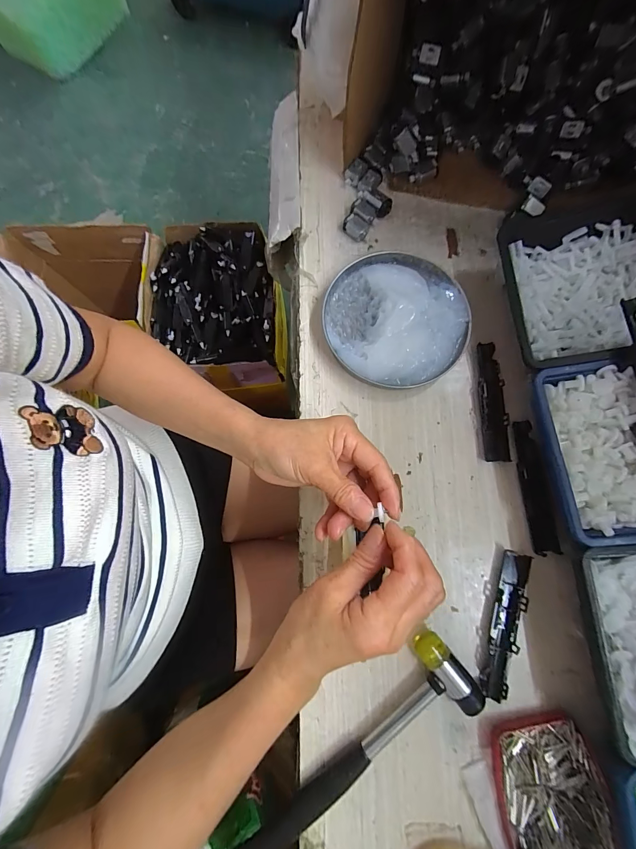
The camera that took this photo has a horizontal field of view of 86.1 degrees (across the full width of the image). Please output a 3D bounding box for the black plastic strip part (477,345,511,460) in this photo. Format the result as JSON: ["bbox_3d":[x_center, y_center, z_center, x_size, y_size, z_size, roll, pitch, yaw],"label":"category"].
[{"bbox_3d":[0.172,-0.023,0.335,0.022,0.007,0.118,0,79,0],"label":"black plastic strip part"}]

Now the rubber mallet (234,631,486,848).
[{"bbox_3d":[0.026,0.271,0.270,0.234,0.020,0.059,-40,81,-7],"label":"rubber mallet"}]

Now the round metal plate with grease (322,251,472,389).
[{"bbox_3d":[0.079,-0.109,0.346,0.141,0.025,0.140,3,79,1],"label":"round metal plate with grease"}]

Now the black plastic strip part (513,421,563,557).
[{"bbox_3d":[0.201,0.057,0.317,0.022,0.008,0.119,-5,79,0],"label":"black plastic strip part"}]

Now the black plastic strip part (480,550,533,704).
[{"bbox_3d":[0.163,0.173,0.296,0.023,0.010,0.118,18,79,4],"label":"black plastic strip part"}]

